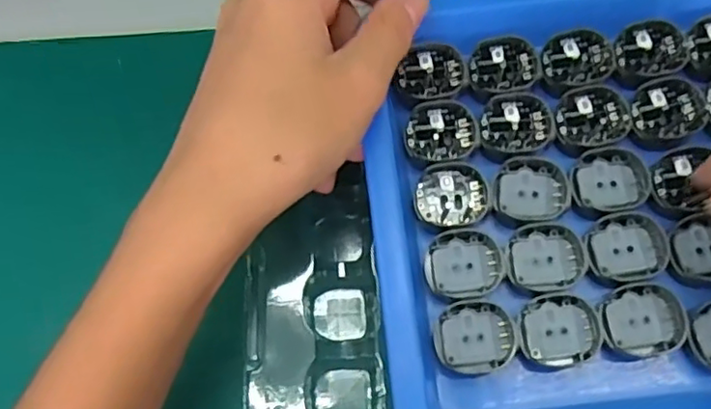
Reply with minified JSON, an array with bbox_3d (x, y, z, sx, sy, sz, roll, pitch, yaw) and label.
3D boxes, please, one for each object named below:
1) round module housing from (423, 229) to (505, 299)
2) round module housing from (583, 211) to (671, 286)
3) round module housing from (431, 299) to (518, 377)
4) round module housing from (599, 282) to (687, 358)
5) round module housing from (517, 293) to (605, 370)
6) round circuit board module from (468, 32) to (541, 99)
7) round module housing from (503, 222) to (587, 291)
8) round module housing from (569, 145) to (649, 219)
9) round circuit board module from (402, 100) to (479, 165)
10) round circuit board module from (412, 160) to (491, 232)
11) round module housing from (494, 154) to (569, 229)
[{"bbox_3d":[0.040,0.021,0.233,0.028,0.004,0.025,-14,69,-3],"label":"round module housing"},{"bbox_3d":[0.100,0.015,0.233,0.030,0.006,0.026,-14,69,-3],"label":"round module housing"},{"bbox_3d":[0.042,0.046,0.224,0.028,0.004,0.025,-13,69,-3],"label":"round module housing"},{"bbox_3d":[0.102,0.040,0.224,0.028,0.004,0.025,-15,70,-3],"label":"round module housing"},{"bbox_3d":[0.072,0.044,0.224,0.028,0.004,0.025,-5,69,0],"label":"round module housing"},{"bbox_3d":[0.059,-0.057,0.257,0.029,0.004,0.024,-17,70,-4],"label":"round circuit board module"},{"bbox_3d":[0.070,0.019,0.234,0.028,0.004,0.025,-8,69,-1],"label":"round module housing"},{"bbox_3d":[0.096,-0.009,0.242,0.029,0.006,0.025,-14,69,-3],"label":"round module housing"},{"bbox_3d":[0.033,-0.028,0.247,0.028,0.004,0.026,-1,69,2],"label":"round circuit board module"},{"bbox_3d":[0.036,-0.003,0.241,0.028,0.004,0.025,-14,69,-3],"label":"round circuit board module"},{"bbox_3d":[0.066,-0.006,0.242,0.029,0.004,0.026,-14,69,-3],"label":"round module housing"}]

